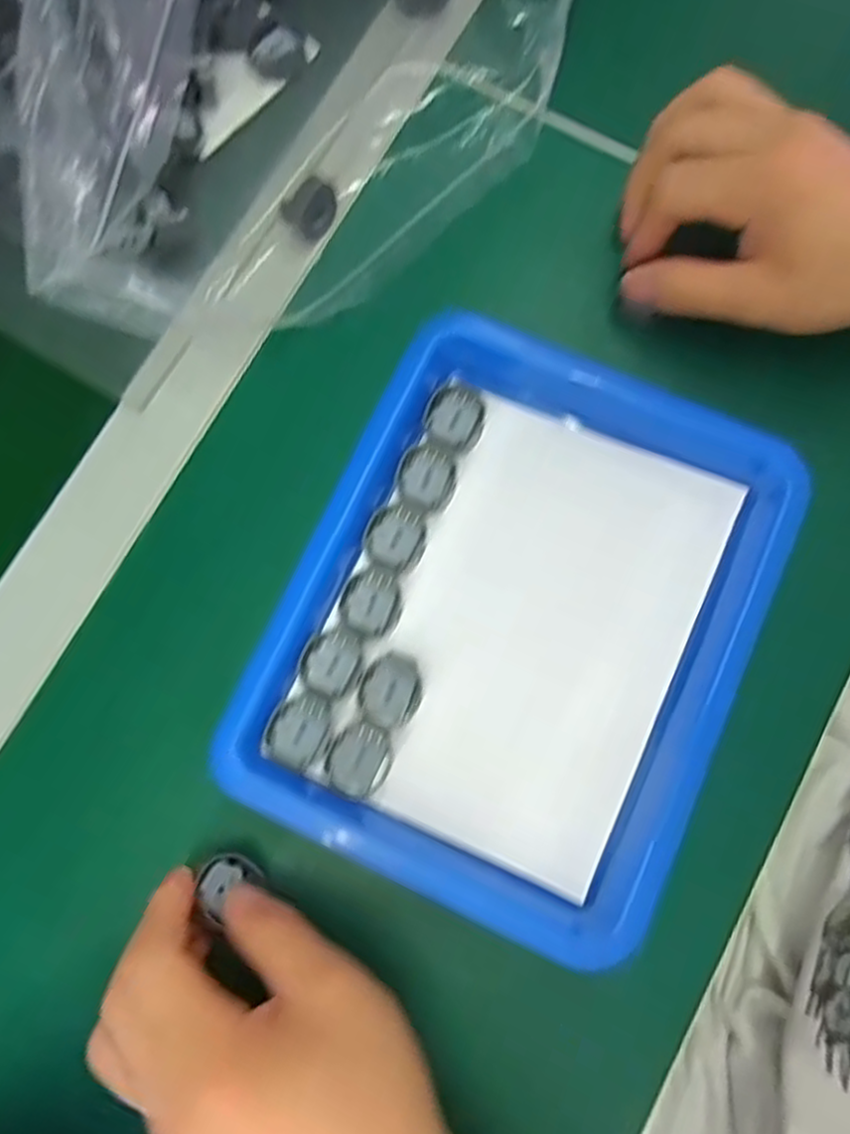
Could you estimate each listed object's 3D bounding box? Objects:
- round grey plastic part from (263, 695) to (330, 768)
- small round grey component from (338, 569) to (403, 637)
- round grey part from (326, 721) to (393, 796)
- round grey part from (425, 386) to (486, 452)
[{"bbox_3d":[-0.051,0.065,0.296,0.022,0.007,0.029,27,81,6],"label":"round grey plastic part"},{"bbox_3d":[-0.022,0.016,0.310,0.024,0.017,0.026,25,80,6],"label":"small round grey component"},{"bbox_3d":[-0.026,0.077,0.295,0.024,0.007,0.029,30,81,7],"label":"round grey part"},{"bbox_3d":[0.013,-0.065,0.319,0.026,0.004,0.025,28,81,6],"label":"round grey part"}]

